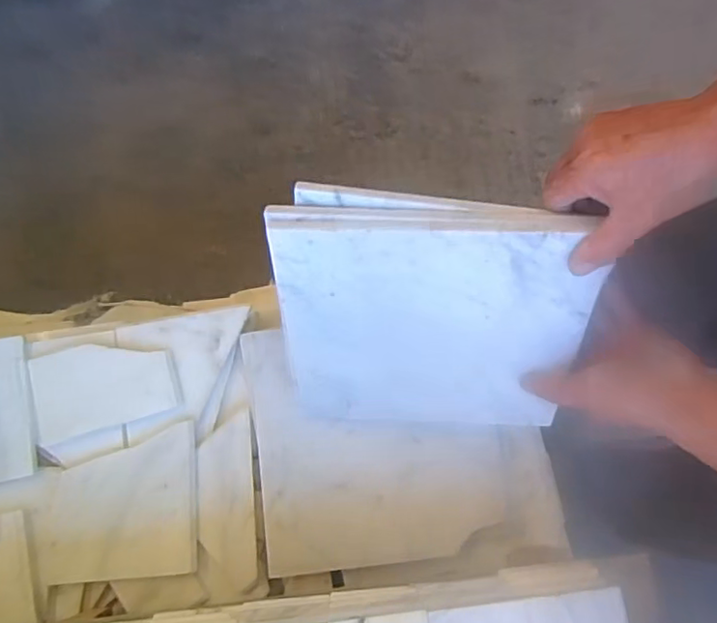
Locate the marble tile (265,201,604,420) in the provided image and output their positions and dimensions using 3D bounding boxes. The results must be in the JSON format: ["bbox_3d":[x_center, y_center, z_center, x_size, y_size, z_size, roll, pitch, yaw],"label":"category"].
[{"bbox_3d":[0.058,0.019,0.496,0.236,0.241,0.019,2,48,4],"label":"marble tile"}]

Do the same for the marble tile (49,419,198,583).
[{"bbox_3d":[-0.227,0.185,0.573,0.138,0.014,0.132,-4,77,-5],"label":"marble tile"}]

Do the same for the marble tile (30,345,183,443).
[{"bbox_3d":[-0.256,0.072,0.596,0.140,0.015,0.083,-14,78,-7],"label":"marble tile"}]

